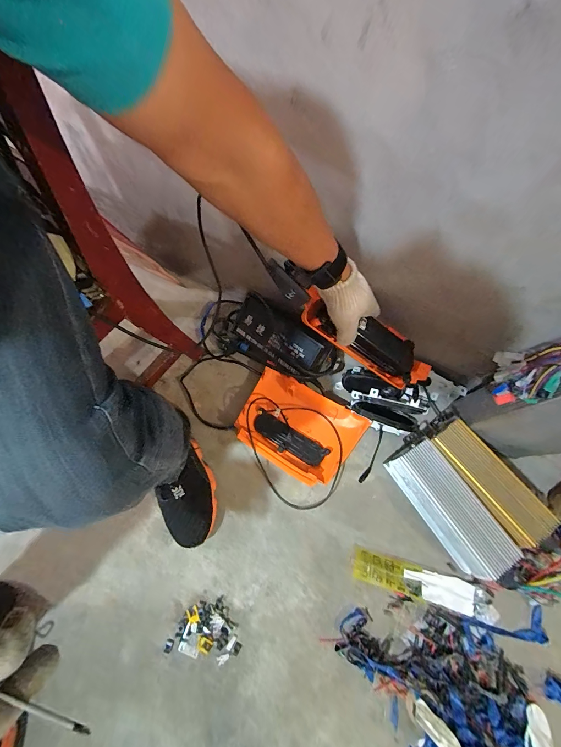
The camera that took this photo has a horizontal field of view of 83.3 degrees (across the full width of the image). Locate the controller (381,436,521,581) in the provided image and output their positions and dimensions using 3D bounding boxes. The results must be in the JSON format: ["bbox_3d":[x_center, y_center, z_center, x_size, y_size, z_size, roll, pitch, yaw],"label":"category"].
[{"bbox_3d":[0.288,0.233,0.575,0.081,0.111,0.232,-26,70,-10],"label":"controller"}]

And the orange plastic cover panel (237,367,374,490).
[{"bbox_3d":[0.035,0.111,0.661,0.249,0.048,0.179,28,67,14],"label":"orange plastic cover panel"}]

